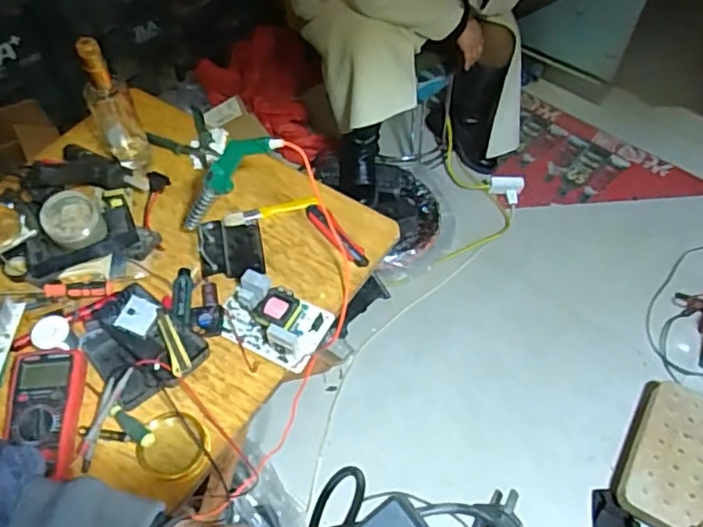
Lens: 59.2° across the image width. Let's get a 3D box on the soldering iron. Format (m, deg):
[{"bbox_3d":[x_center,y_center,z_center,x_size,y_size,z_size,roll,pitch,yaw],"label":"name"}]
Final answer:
[{"bbox_3d":[-0.207,-0.125,0.968,0.051,0.271,0.043,19,46,-37],"label":"soldering iron"}]

